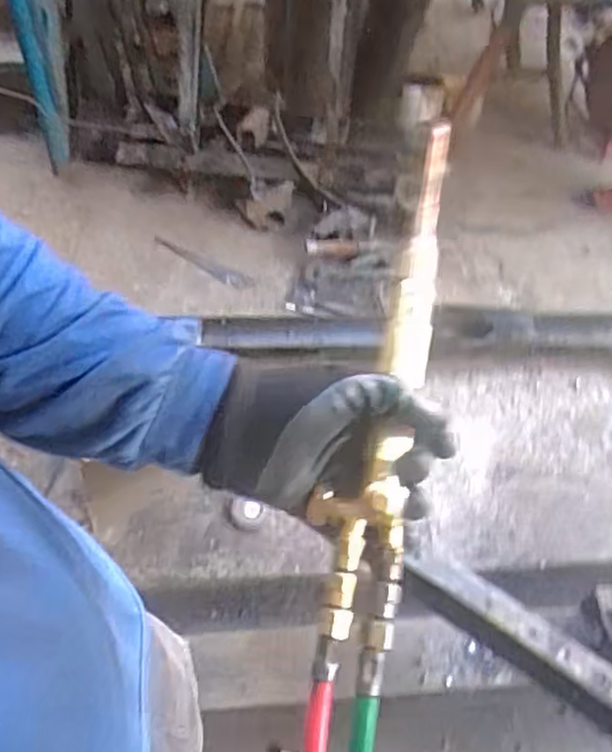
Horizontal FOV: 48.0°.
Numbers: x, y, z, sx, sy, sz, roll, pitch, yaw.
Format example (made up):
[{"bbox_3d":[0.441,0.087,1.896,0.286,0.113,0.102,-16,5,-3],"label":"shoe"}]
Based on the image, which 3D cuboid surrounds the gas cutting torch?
[{"bbox_3d":[0.055,0.003,0.454,0.048,0.056,0.399,8,69,5],"label":"gas cutting torch"}]

